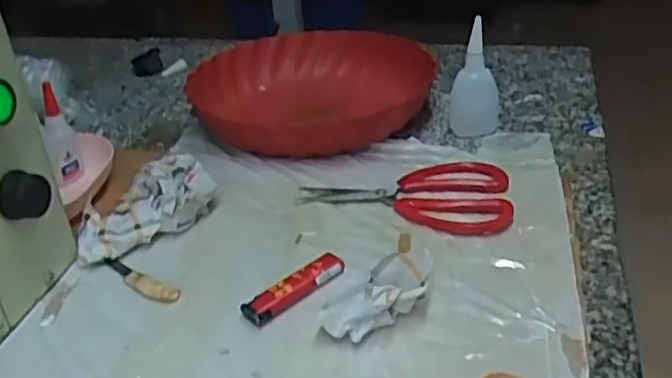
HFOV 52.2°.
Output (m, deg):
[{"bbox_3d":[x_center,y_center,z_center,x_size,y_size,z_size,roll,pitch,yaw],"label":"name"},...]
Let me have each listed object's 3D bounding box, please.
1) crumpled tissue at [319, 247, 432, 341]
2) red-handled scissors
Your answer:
[{"bbox_3d":[0.027,0.066,0.416,0.040,0.033,0.069,20,39,34],"label":"crumpled tissue"},{"bbox_3d":[0.059,-0.002,0.549,0.162,0.007,0.103,7,33,19],"label":"red-handled scissors"}]

